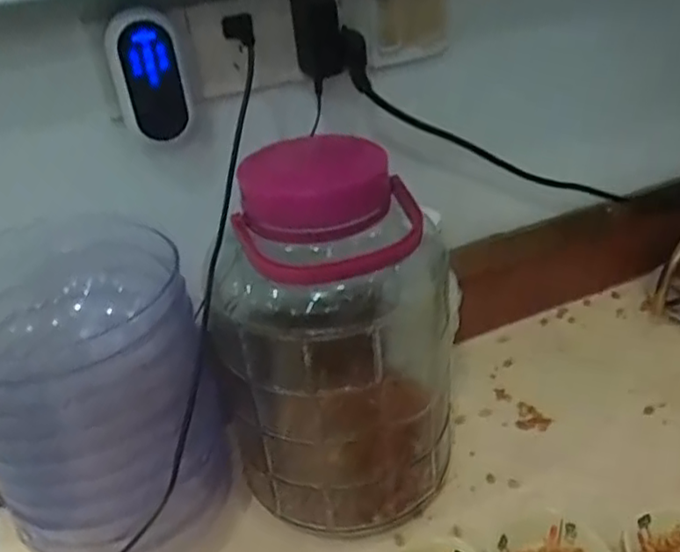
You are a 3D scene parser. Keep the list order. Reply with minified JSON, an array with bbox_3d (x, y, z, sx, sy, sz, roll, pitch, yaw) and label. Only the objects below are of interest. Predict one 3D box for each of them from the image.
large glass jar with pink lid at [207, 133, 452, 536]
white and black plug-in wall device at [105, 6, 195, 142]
[{"bbox_3d":[0.009,0.056,0.620,0.172,0.330,0.180,-4,31,3],"label":"large glass jar with pink lid"},{"bbox_3d":[-0.162,-0.171,0.581,0.062,0.101,0.027,-9,32,-5],"label":"white and black plug-in wall device"}]

